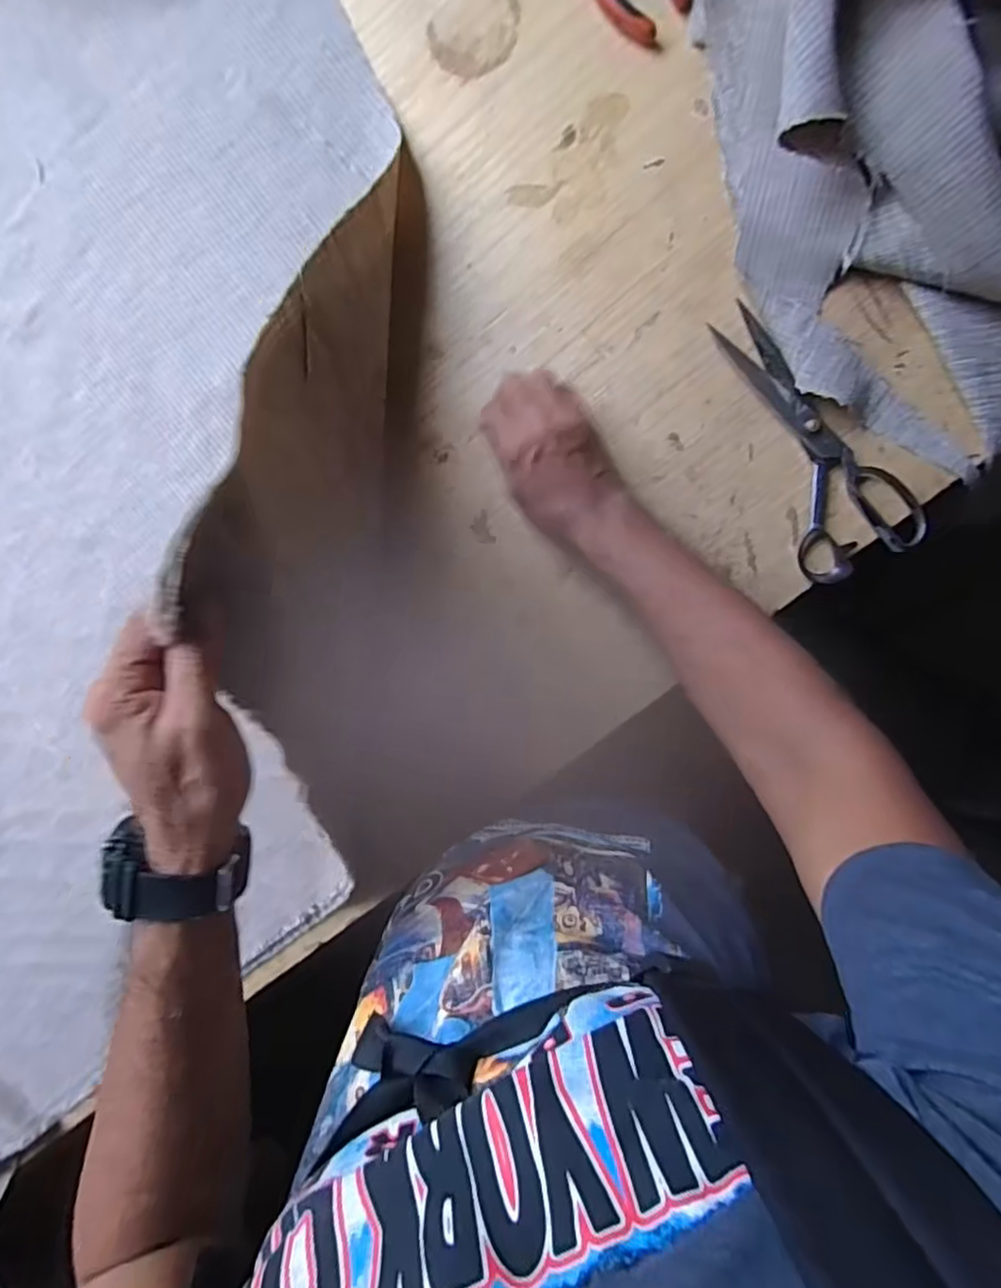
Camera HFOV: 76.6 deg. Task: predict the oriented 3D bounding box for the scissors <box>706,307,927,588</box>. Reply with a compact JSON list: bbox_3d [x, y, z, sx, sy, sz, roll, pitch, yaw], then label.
[{"bbox_3d":[0.262,-0.171,0.520,0.096,0.018,0.232,-25,95,8],"label":"scissors"}]

